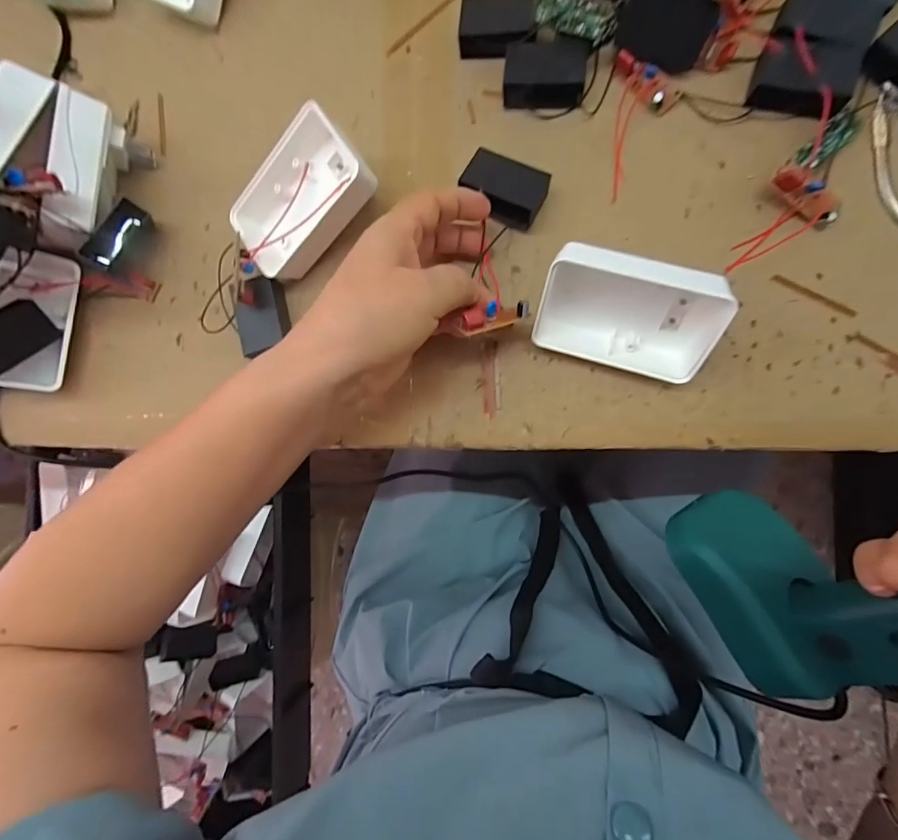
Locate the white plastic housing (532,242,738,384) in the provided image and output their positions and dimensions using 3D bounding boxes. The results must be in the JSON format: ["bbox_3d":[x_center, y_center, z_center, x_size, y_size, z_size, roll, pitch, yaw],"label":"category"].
[{"bbox_3d":[0.095,-0.059,0.241,0.089,0.056,0.034,14,59,8],"label":"white plastic housing"}]

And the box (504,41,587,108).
[{"bbox_3d":[0.059,-0.212,0.275,0.048,0.017,0.031,6,87,9],"label":"box"}]

